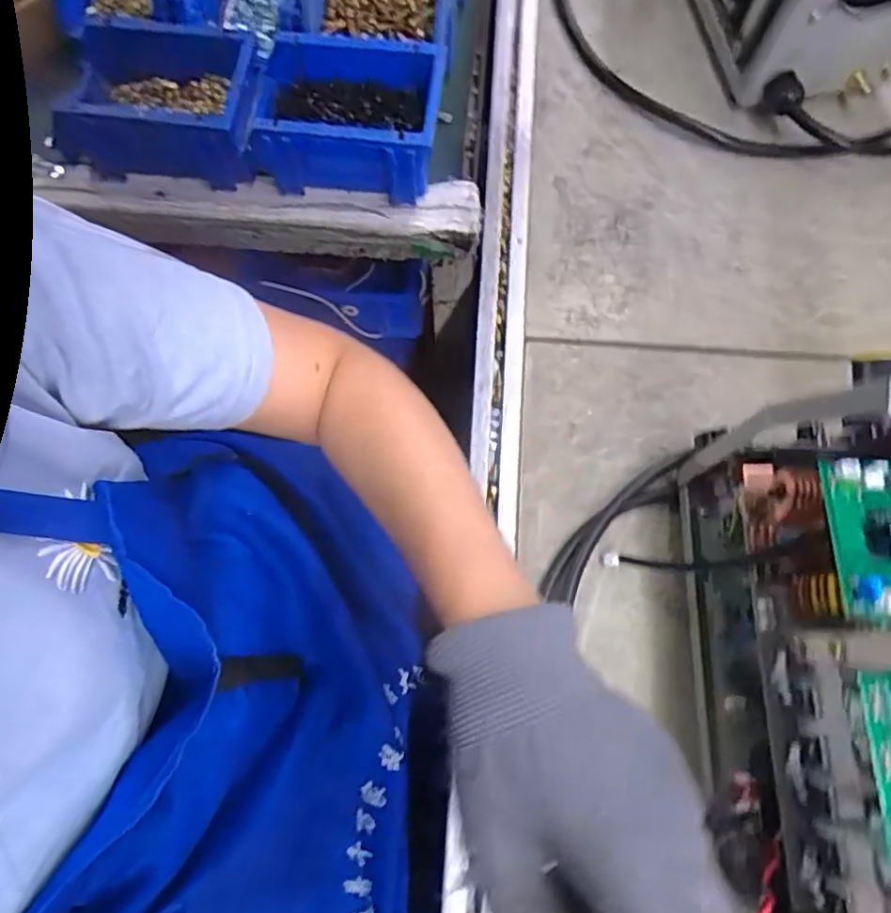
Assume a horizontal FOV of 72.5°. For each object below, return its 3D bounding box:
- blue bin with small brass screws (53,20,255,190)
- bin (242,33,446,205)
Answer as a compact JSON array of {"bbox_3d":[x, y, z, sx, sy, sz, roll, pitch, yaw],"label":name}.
[{"bbox_3d":[-0.235,-0.291,0.502,0.158,0.070,0.103,4,74,2],"label":"blue bin with small brass screws"},{"bbox_3d":[-0.083,-0.281,0.501,0.154,0.071,0.107,7,74,3],"label":"bin"}]

